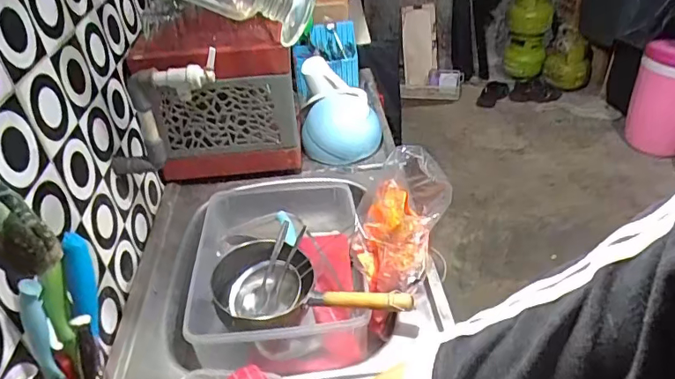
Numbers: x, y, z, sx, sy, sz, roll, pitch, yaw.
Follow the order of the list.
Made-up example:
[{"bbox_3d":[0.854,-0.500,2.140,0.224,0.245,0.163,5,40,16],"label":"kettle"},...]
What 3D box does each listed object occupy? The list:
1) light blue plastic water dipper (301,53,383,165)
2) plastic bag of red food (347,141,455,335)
[{"bbox_3d":[0.003,-0.171,1.093,0.163,0.233,0.095,-1,-1,-10],"label":"light blue plastic water dipper"},{"bbox_3d":[0.095,0.078,0.798,0.131,0.089,0.289,13,82,22],"label":"plastic bag of red food"}]

